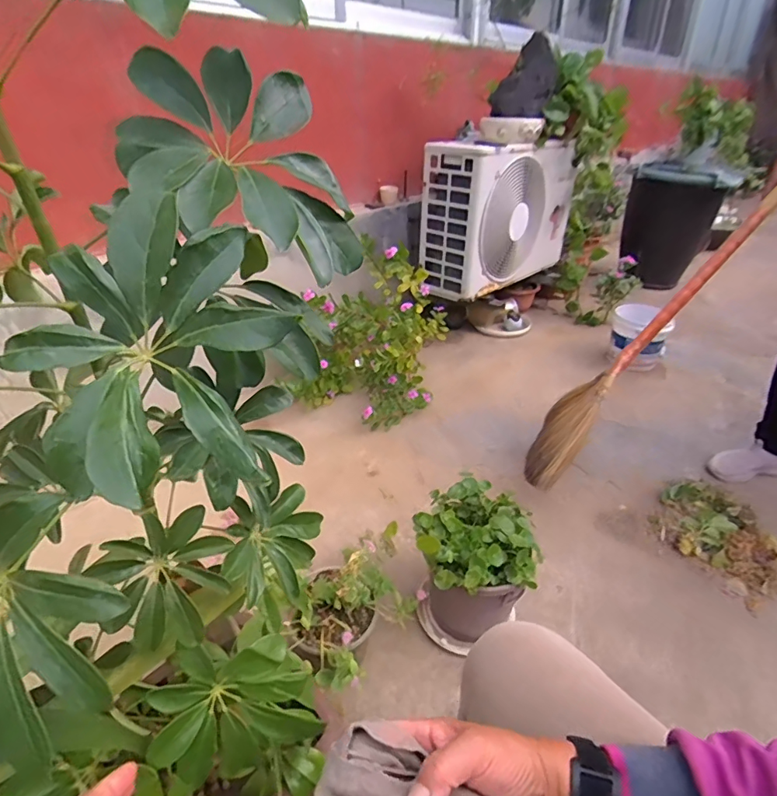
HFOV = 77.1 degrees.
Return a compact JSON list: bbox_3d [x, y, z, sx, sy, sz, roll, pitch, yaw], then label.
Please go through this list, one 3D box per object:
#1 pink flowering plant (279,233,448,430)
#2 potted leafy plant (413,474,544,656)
[{"bbox_3d":[-0.030,-0.229,1.614,0.415,0.435,0.585,7,32,10],"label":"pink flowering plant"},{"bbox_3d":[0.153,0.323,0.898,0.210,0.270,0.203,1,32,1],"label":"potted leafy plant"}]

